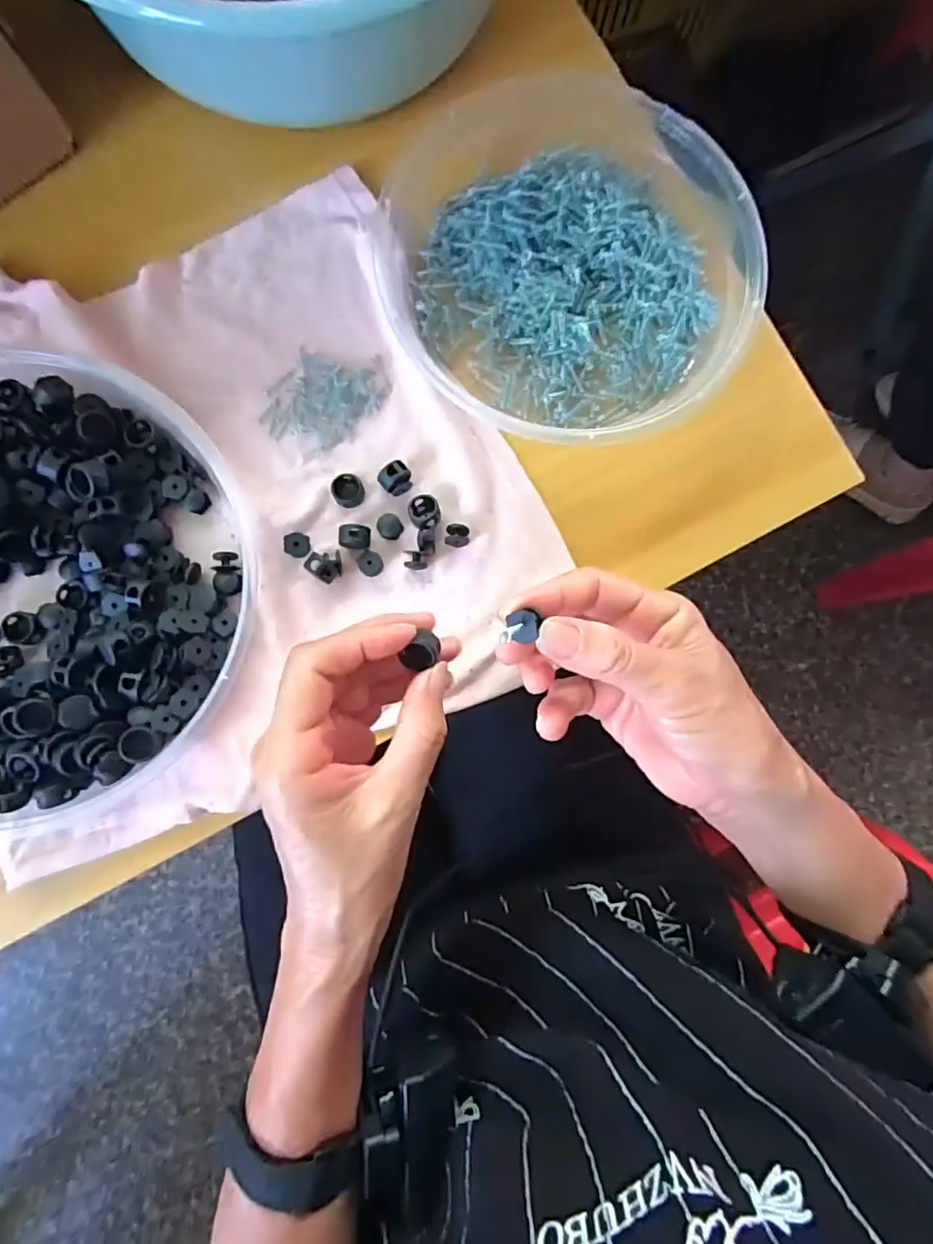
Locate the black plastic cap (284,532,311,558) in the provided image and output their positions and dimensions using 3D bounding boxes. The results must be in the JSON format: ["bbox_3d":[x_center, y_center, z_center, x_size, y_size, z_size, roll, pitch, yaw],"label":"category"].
[{"bbox_3d":[-0.092,-0.042,0.312,0.013,0.006,0.013,0,84,-3],"label":"black plastic cap"}]

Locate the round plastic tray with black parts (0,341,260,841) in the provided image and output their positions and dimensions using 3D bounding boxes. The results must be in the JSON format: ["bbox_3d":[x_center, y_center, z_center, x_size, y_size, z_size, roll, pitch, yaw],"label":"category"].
[{"bbox_3d":[-0.233,-0.028,0.287,0.224,0.032,0.258,-42,87,-6],"label":"round plastic tray with black parts"}]

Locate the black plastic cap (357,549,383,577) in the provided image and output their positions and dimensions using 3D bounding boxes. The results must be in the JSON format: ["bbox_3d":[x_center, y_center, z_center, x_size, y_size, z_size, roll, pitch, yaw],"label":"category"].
[{"bbox_3d":[-0.052,-0.032,0.314,0.013,0.011,0.012,0,84,-5],"label":"black plastic cap"}]

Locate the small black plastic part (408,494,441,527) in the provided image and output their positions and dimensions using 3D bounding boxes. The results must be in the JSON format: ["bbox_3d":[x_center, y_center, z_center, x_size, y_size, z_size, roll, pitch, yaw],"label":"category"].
[{"bbox_3d":[-0.023,-0.061,0.318,0.017,0.007,0.017,0,84,-3],"label":"small black plastic part"}]

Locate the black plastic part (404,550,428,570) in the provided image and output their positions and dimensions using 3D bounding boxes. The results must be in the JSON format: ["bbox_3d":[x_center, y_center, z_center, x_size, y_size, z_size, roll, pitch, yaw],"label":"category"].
[{"bbox_3d":[-0.028,-0.034,0.317,0.012,0.008,0.009,5,84,-4],"label":"black plastic part"}]

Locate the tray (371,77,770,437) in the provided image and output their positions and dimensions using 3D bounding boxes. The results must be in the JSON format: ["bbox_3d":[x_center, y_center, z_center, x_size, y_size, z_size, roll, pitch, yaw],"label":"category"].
[{"bbox_3d":[0.056,-0.199,0.324,0.211,0.038,0.195,39,83,2],"label":"tray"}]

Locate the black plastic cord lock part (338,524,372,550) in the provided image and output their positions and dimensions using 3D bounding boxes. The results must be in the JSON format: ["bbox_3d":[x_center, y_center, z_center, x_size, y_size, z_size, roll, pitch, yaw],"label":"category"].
[{"bbox_3d":[-0.061,-0.046,0.314,0.017,0.012,0.012,2,84,-3],"label":"black plastic cord lock part"}]

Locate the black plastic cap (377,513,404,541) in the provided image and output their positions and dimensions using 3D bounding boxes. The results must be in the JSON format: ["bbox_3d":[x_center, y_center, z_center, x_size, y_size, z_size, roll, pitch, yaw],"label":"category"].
[{"bbox_3d":[-0.042,-0.053,0.318,0.014,0.005,0.014,0,84,-3],"label":"black plastic cap"}]

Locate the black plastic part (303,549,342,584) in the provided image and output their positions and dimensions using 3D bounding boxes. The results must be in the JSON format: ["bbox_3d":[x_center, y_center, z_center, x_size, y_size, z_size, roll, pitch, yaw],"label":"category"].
[{"bbox_3d":[-0.075,-0.031,0.310,0.016,0.015,0.018,34,83,1],"label":"black plastic part"}]

